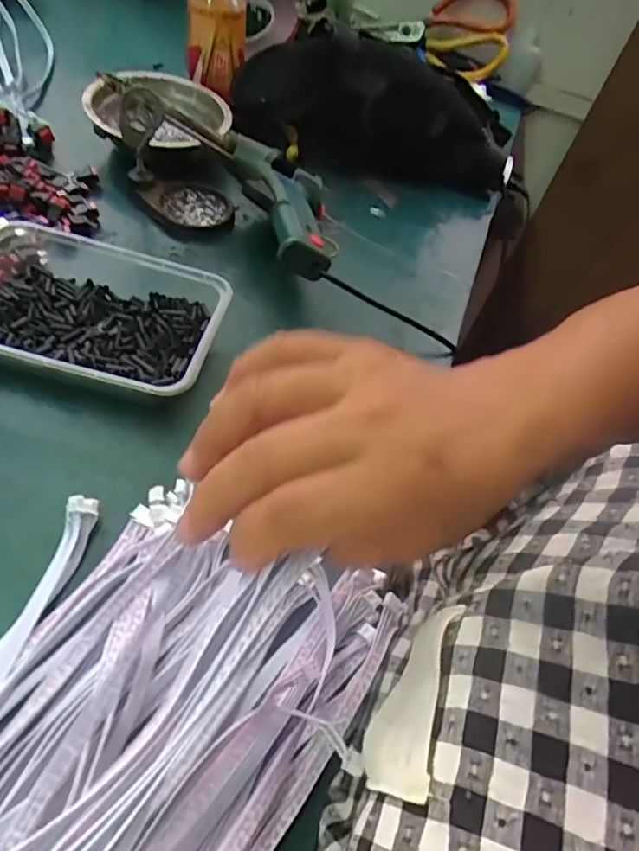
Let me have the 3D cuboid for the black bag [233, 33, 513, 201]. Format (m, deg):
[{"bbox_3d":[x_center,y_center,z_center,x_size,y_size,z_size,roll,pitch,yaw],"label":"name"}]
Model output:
[{"bbox_3d":[0.056,-0.319,0.544,0.272,0.115,0.103,7,46,0],"label":"black bag"}]

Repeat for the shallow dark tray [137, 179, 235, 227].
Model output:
[{"bbox_3d":[-0.115,-0.192,0.473,0.077,0.015,0.053,2,59,-12],"label":"shallow dark tray"}]

